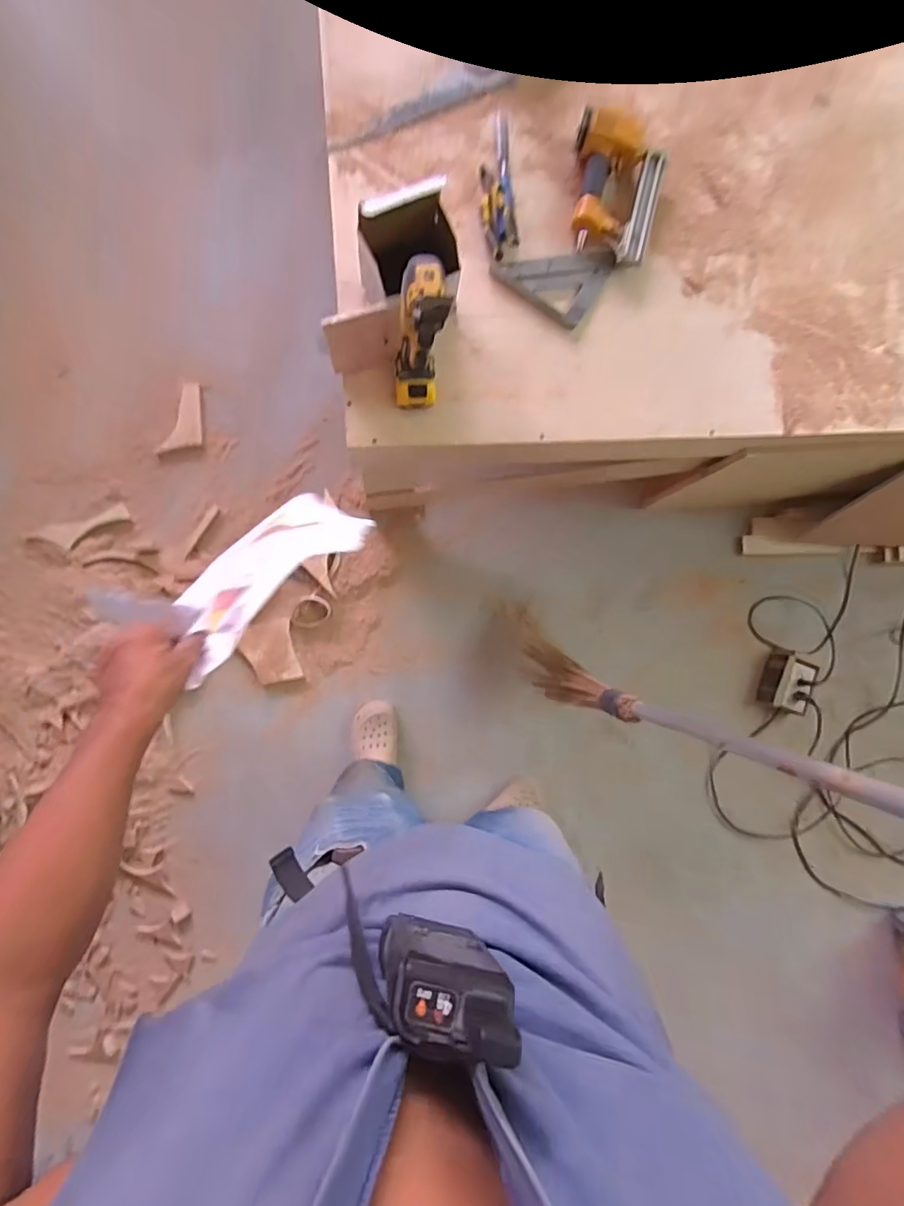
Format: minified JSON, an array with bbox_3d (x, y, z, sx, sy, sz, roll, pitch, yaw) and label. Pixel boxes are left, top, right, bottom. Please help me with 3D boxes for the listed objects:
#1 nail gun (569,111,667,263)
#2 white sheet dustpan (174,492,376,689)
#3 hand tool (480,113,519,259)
[{"bbox_3d":[0.283,-0.705,0.924,0.159,0.059,0.222,9,86,-7],"label":"nail gun"},{"bbox_3d":[-0.219,-0.064,0.716,0.136,0.381,0.097,31,129,-5],"label":"white sheet dustpan"},{"bbox_3d":[0.079,-0.716,0.914,0.065,0.041,0.258,-1,87,-7],"label":"hand tool"}]

